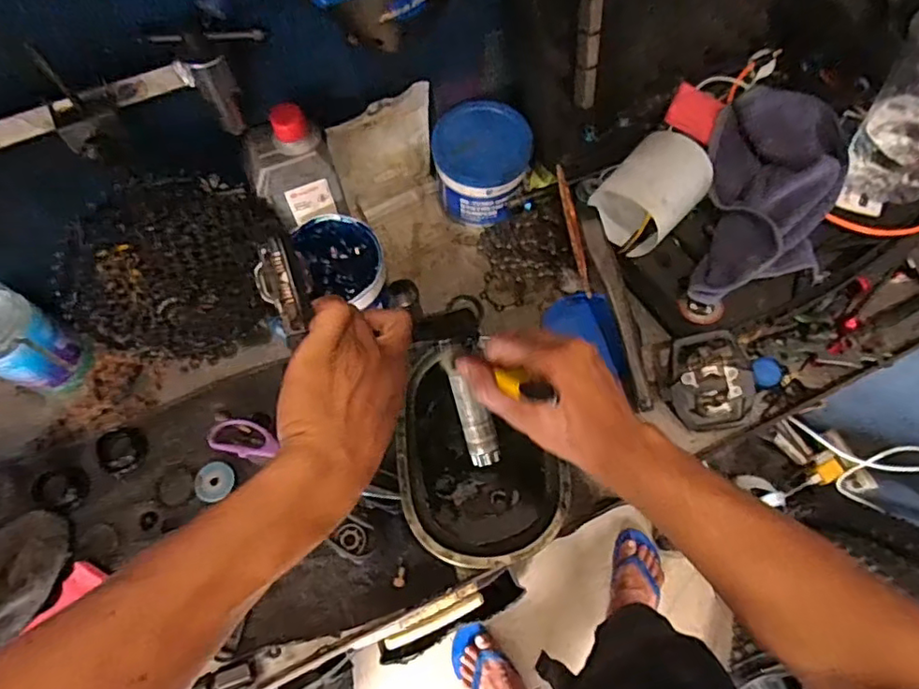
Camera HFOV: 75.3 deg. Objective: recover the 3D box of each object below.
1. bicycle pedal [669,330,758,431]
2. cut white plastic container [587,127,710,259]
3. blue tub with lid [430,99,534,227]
[{"bbox_3d":[0.238,0.036,0.565,0.070,0.095,0.027,-11,21,16],"label":"bicycle pedal"},{"bbox_3d":[0.193,-0.155,0.597,0.089,0.068,0.110,35,73,15],"label":"cut white plastic container"},{"bbox_3d":[0.025,-0.199,0.653,0.106,0.080,0.124,-3,86,1],"label":"blue tub with lid"}]

